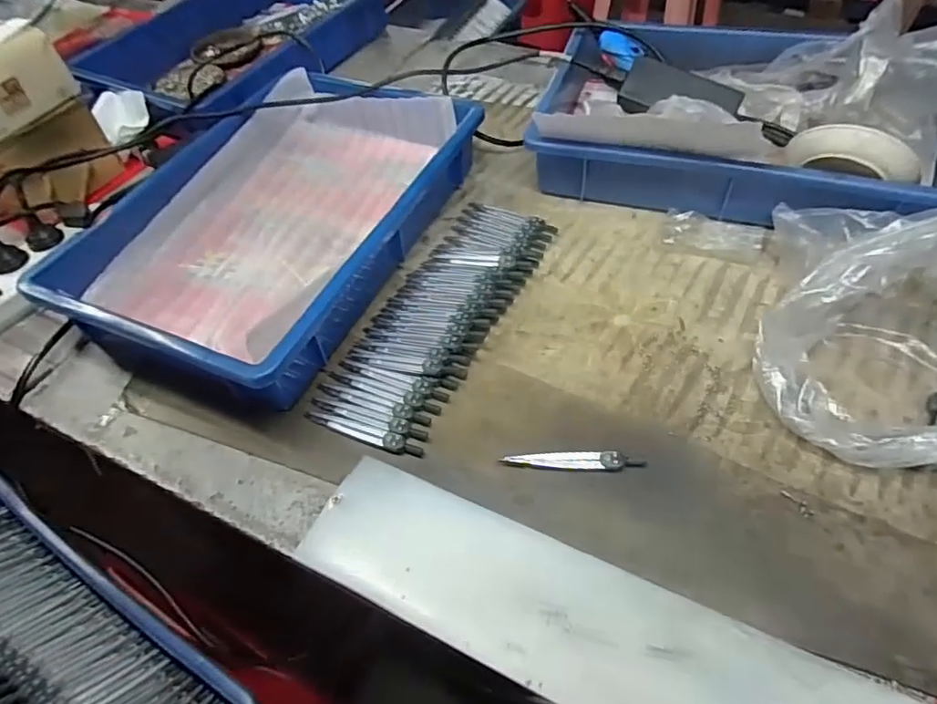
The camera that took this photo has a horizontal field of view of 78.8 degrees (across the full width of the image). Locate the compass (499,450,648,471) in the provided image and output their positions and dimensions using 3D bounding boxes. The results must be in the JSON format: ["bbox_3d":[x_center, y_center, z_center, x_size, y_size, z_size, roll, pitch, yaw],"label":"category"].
[{"bbox_3d":[0.084,0.085,0.458,0.111,0.007,0.018,1,51,6],"label":"compass"}]

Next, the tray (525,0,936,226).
[{"bbox_3d":[0.302,-0.275,0.626,0.422,0.136,0.278,12,53,15],"label":"tray"}]

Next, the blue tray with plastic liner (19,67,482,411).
[{"bbox_3d":[-0.201,-0.151,0.619,0.285,0.083,0.426,18,55,19],"label":"blue tray with plastic liner"}]

